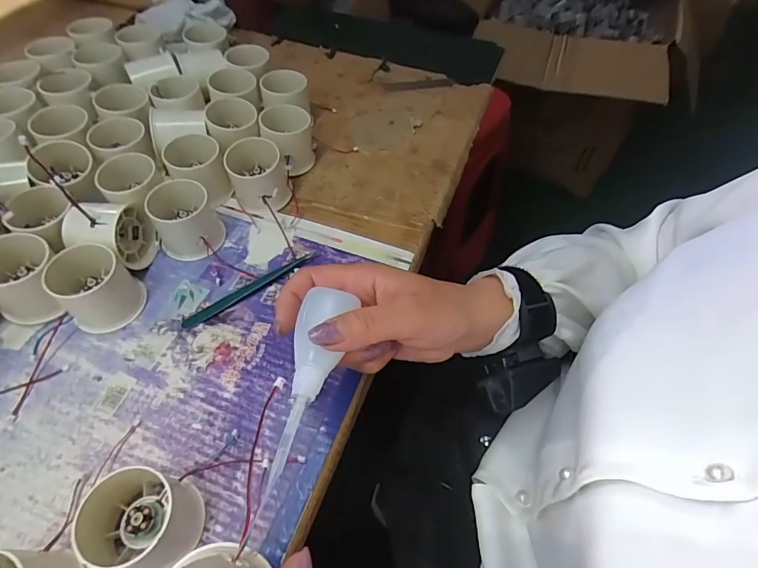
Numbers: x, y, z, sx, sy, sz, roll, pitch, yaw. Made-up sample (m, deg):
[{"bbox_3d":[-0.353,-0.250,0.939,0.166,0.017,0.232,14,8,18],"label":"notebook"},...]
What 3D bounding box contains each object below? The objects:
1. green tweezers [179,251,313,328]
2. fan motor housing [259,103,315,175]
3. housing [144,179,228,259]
[{"bbox_3d":[-0.110,0.003,0.372,0.122,0.005,0.012,-30,63,-21],"label":"green tweezers"},{"bbox_3d":[-0.094,-0.150,0.446,0.050,0.054,0.050,-8,57,-8],"label":"fan motor housing"},{"bbox_3d":[-0.172,-0.057,0.383,0.054,0.049,0.055,1,56,-2],"label":"housing"}]

